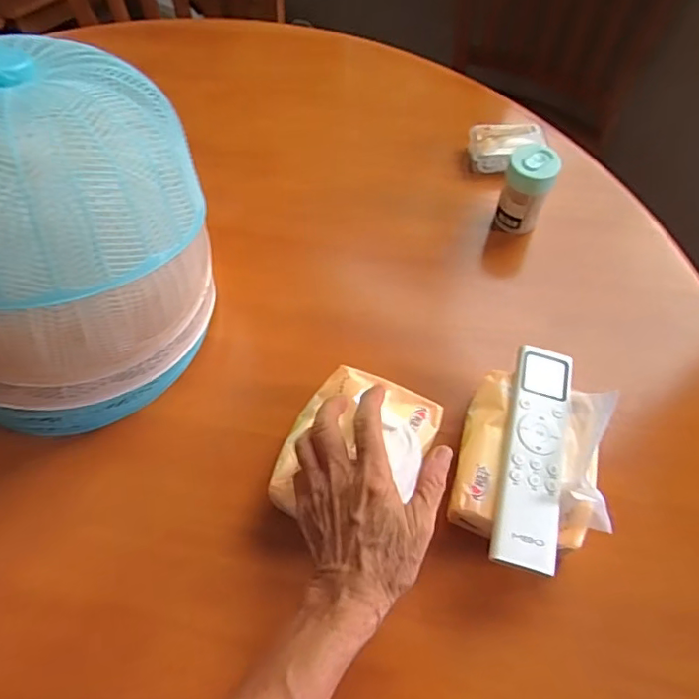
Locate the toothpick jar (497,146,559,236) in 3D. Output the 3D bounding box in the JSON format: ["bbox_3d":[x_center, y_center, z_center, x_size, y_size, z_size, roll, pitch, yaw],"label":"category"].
[{"bbox_3d":[0.179,-0.160,0.564,0.049,0.082,0.046,-1,61,1],"label":"toothpick jar"}]

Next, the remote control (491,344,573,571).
[{"bbox_3d":[0.141,0.076,0.418,0.046,0.013,0.173,12,62,8],"label":"remote control"}]

